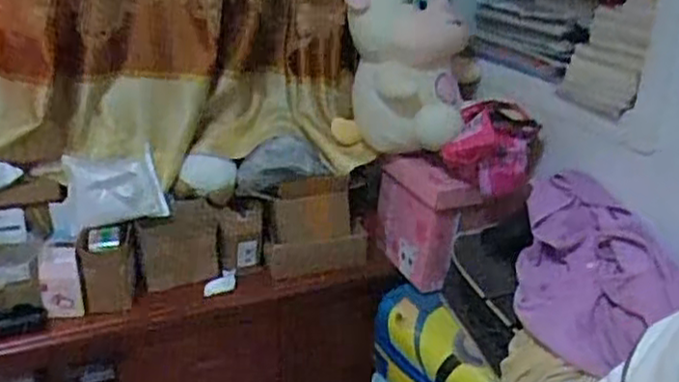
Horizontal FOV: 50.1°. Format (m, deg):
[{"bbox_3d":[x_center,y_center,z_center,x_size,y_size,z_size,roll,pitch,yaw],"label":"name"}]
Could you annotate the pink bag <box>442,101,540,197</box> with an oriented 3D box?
[{"bbox_3d":[0.295,-0.085,1.386,0.157,0.144,0.091,17,31,28],"label":"pink bag"}]

